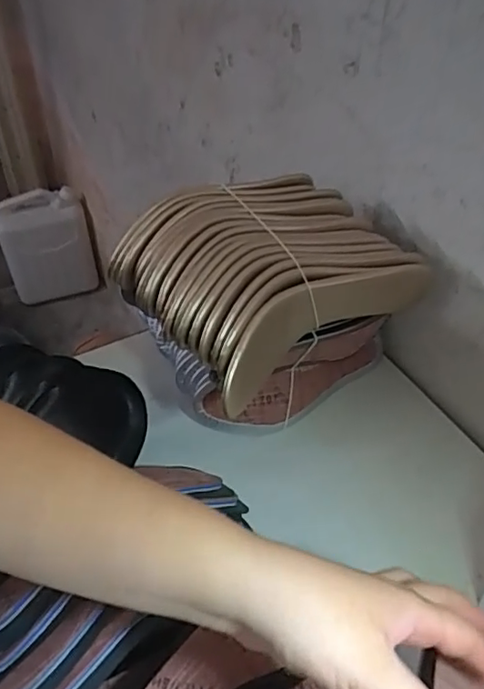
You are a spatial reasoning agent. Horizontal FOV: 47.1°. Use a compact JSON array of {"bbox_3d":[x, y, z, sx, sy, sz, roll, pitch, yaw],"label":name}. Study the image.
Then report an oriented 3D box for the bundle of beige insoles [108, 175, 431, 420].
[{"bbox_3d":[0.016,-0.070,0.500,0.207,0.073,0.189,-26,51,-25],"label":"bundle of beige insoles"}]

